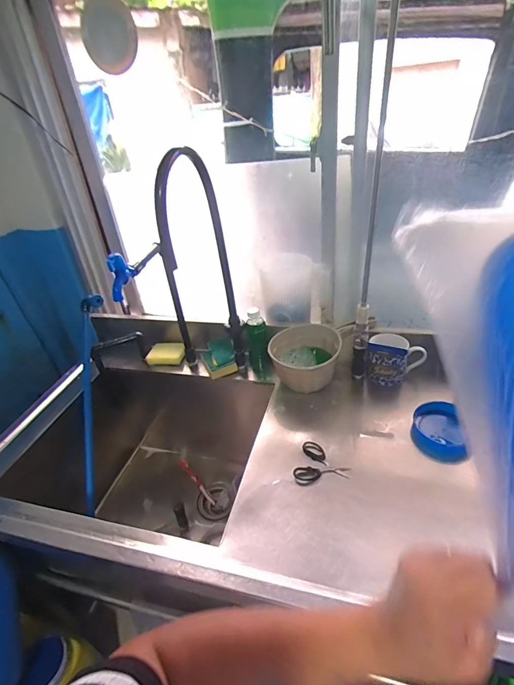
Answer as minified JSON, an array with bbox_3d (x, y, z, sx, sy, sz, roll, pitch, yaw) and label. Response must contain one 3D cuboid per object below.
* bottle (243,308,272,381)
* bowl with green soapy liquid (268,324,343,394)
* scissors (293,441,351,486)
[{"bbox_3d":[0.003,0.013,0.915,0.059,0.182,0.048,-8,33,-3],"label":"bottle"},{"bbox_3d":[0.117,0.029,0.876,0.162,0.098,0.148,-4,33,3],"label":"bowl with green soapy liquid"},{"bbox_3d":[0.120,0.231,0.714,0.102,0.013,0.086,-8,33,-3],"label":"scissors"}]

